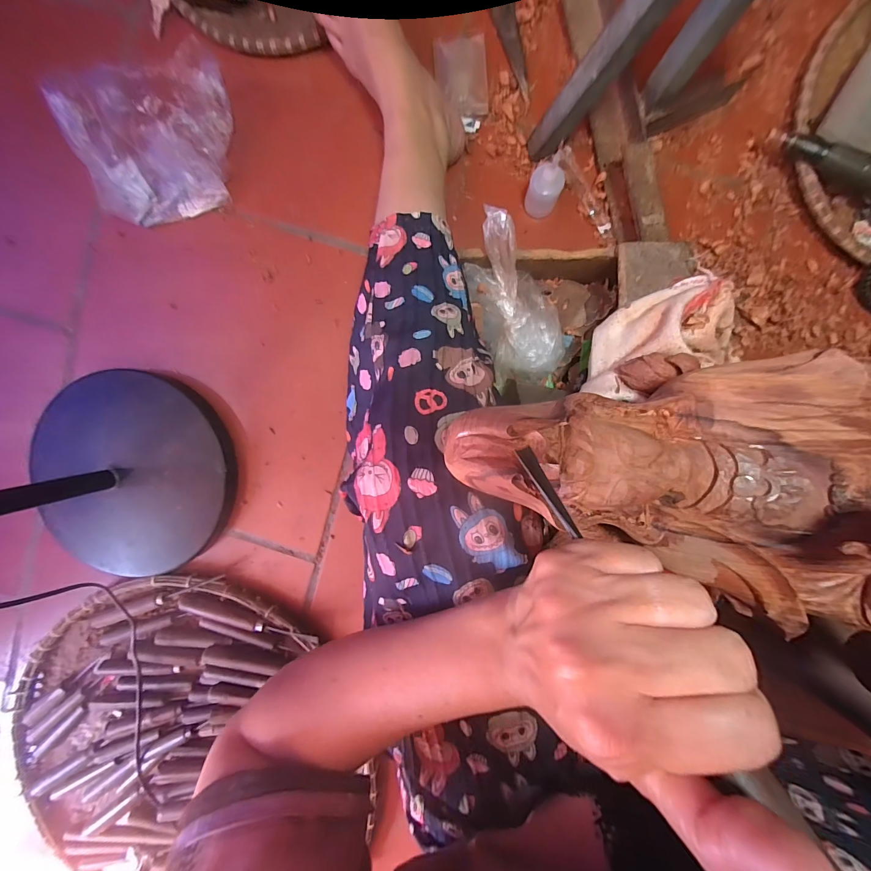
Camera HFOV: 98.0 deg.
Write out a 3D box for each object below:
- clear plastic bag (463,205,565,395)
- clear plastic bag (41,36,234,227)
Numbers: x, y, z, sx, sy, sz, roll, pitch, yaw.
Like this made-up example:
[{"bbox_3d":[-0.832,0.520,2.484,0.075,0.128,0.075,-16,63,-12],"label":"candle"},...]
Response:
[{"bbox_3d":[0.075,-0.130,0.363,0.075,0.041,0.156,-21,116,7],"label":"clear plastic bag"},{"bbox_3d":[-0.321,-0.344,0.433,0.174,0.092,0.131,-11,96,6],"label":"clear plastic bag"}]

